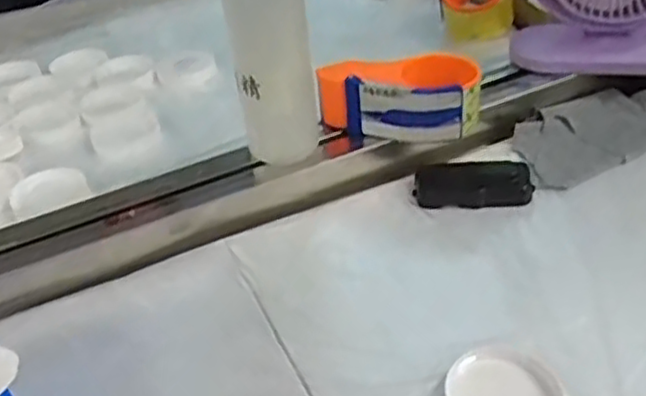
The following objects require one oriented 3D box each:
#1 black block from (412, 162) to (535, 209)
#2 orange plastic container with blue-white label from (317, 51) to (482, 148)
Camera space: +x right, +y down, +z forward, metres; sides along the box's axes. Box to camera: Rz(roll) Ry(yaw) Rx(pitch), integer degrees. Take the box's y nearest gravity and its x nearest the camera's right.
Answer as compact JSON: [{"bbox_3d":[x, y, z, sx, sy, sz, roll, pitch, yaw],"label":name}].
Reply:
[{"bbox_3d":[0.144,-0.016,0.693,0.107,0.018,0.047,-3,38,2],"label":"black block"},{"bbox_3d":[0.073,-0.099,0.712,0.158,0.071,0.070,3,38,13],"label":"orange plastic container with blue-white label"}]

